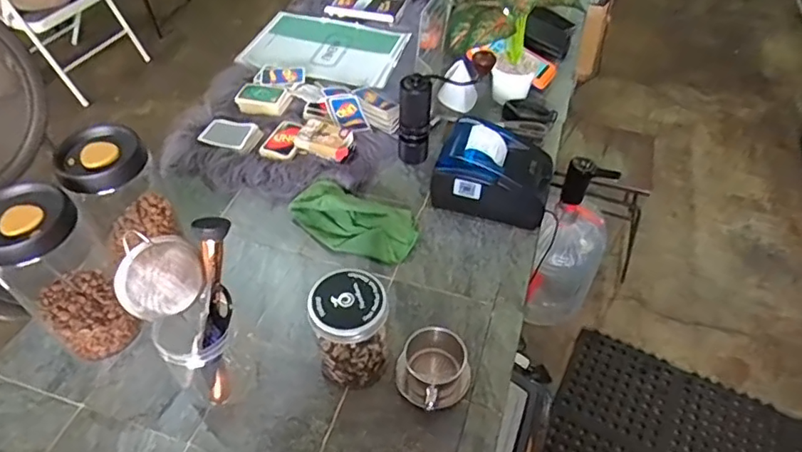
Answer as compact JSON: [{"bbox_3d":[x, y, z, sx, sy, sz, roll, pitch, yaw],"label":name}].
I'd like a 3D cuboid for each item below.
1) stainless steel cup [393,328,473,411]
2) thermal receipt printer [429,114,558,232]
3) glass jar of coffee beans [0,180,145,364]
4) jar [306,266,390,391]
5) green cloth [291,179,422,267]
[{"bbox_3d":[0.039,0.172,0.674,0.085,0.052,0.086,34,56,26],"label":"stainless steel cup"},{"bbox_3d":[0.147,-0.087,0.867,0.171,0.106,0.121,14,50,11],"label":"thermal receipt printer"},{"bbox_3d":[-0.397,0.057,0.655,0.109,0.218,0.102,36,57,27],"label":"glass jar of coffee beans"},{"bbox_3d":[-0.059,0.124,0.663,0.084,0.130,0.091,0,48,0],"label":"jar"},{"bbox_3d":[-0.071,-0.009,0.846,0.194,0.033,0.105,18,51,15],"label":"green cloth"}]

